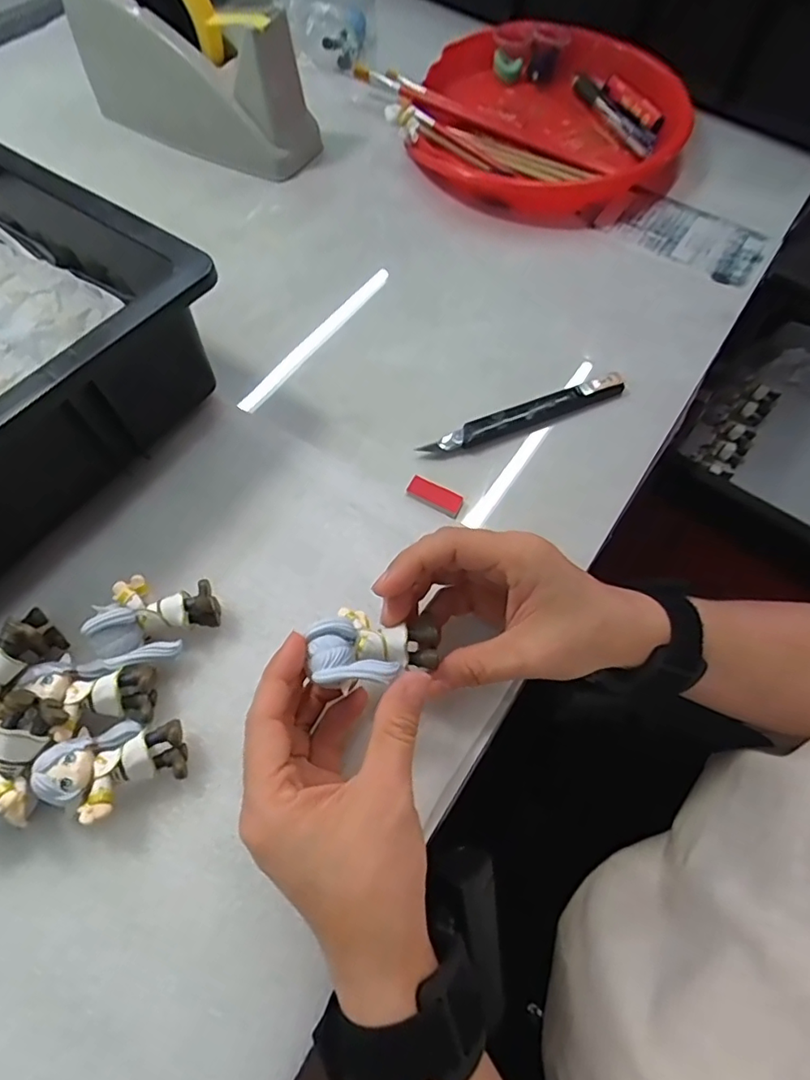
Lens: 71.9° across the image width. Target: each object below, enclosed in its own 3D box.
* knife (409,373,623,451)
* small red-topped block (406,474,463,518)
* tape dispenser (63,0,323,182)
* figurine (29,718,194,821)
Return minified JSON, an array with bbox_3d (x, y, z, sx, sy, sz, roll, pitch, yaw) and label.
[{"bbox_3d":[0.080,-0.081,0.368,0.144,0.013,0.020,-19,65,-11],"label":"knife"},{"bbox_3d":[0.018,-0.028,0.342,0.034,0.004,0.015,27,66,11],"label":"small red-topped block"},{"bbox_3d":[-0.181,-0.405,0.470,0.216,0.118,0.067,28,66,12],"label":"tape dispenser"},{"bbox_3d":[-0.133,0.106,0.259,0.059,0.027,0.040,-7,64,-5],"label":"figurine"}]

